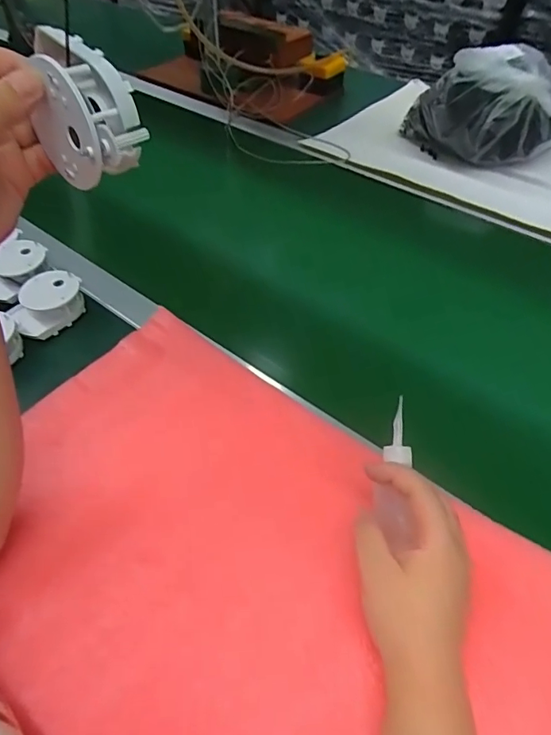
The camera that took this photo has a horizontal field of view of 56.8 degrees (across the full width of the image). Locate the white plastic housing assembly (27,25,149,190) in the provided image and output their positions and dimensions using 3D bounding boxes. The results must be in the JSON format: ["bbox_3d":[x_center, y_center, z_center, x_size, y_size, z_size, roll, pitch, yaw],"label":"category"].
[{"bbox_3d":[-0.100,-0.136,0.267,0.055,0.068,0.036,33,57,28],"label":"white plastic housing assembly"}]

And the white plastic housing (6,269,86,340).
[{"bbox_3d":[-0.257,-0.072,0.571,0.065,0.038,0.085,27,54,25],"label":"white plastic housing"}]

